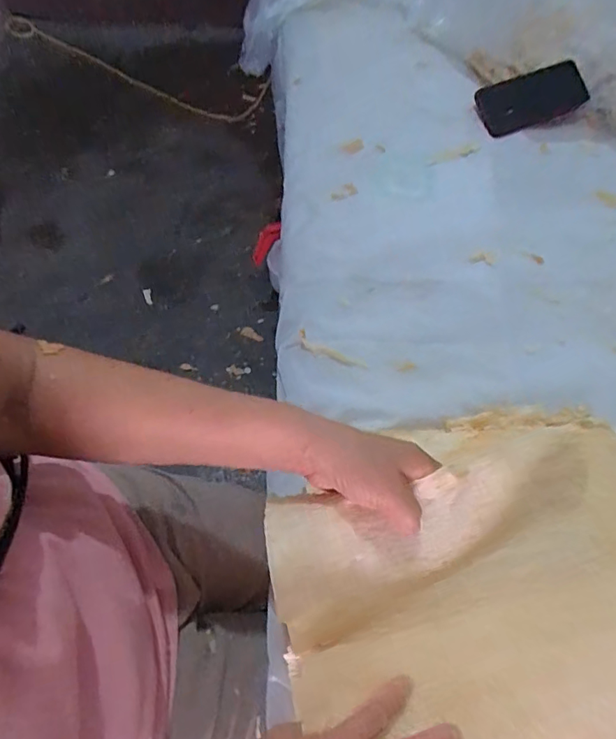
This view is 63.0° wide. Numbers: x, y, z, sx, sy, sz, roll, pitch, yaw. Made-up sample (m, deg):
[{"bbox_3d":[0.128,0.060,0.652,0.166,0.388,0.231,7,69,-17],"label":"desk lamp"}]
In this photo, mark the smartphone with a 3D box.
[{"bbox_3d":[0.339,-0.416,0.769,0.160,0.013,0.091,-22,78,2],"label":"smartphone"}]

